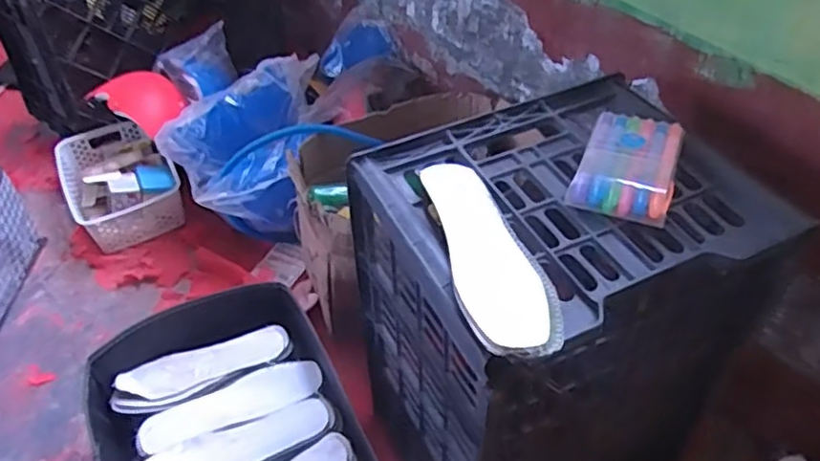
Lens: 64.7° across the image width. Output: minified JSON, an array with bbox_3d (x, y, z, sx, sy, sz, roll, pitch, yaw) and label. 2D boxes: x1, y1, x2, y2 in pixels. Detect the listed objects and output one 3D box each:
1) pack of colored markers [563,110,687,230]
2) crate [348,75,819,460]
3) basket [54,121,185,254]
[{"bbox_3d":[0.206,-0.064,0.607,0.083,0.022,0.134,16,47,18],"label":"pack of colored markers"},{"bbox_3d":[0.144,0.118,0.735,0.322,0.435,0.279,-21,47,-19],"label":"crate"},{"bbox_3d":[-0.574,-0.097,1.270,0.193,0.089,0.296,-28,50,-25],"label":"basket"}]

